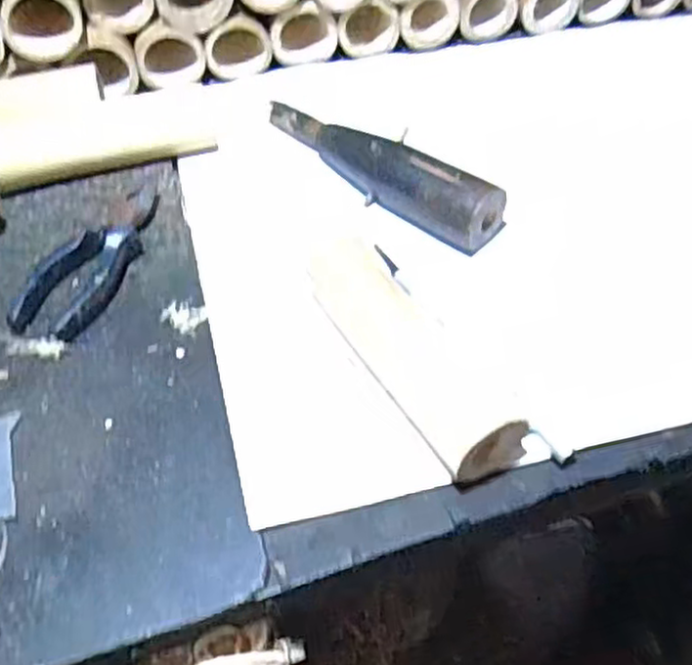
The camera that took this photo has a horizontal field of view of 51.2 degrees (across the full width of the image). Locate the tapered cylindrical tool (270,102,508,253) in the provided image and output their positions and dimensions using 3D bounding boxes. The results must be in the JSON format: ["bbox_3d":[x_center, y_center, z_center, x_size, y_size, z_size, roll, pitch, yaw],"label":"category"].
[{"bbox_3d":[0.021,-0.139,0.566,0.227,0.048,0.044,36,59,21],"label":"tapered cylindrical tool"}]

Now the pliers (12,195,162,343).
[{"bbox_3d":[-0.176,-0.053,0.520,0.052,0.023,0.144,21,54,11],"label":"pliers"}]

